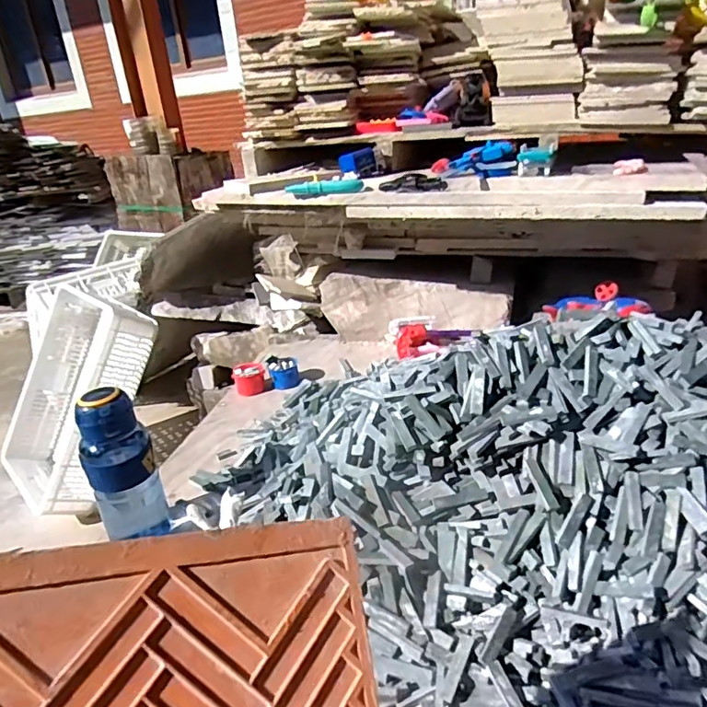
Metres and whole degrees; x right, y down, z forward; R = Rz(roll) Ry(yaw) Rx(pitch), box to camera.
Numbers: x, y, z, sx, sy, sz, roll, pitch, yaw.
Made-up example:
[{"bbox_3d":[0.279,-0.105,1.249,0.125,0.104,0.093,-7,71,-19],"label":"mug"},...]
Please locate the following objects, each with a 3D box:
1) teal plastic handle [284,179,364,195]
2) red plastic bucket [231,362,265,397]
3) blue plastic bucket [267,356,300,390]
[{"bbox_3d":[-0.057,-0.326,1.093,0.150,0.026,0.021,-2,26,9],"label":"teal plastic handle"},{"bbox_3d":[-0.219,0.054,1.175,0.067,0.048,0.060,-14,27,-14],"label":"red plastic bucket"},{"bbox_3d":[-0.149,0.041,1.193,0.066,0.052,0.051,-8,26,-3],"label":"blue plastic bucket"}]

